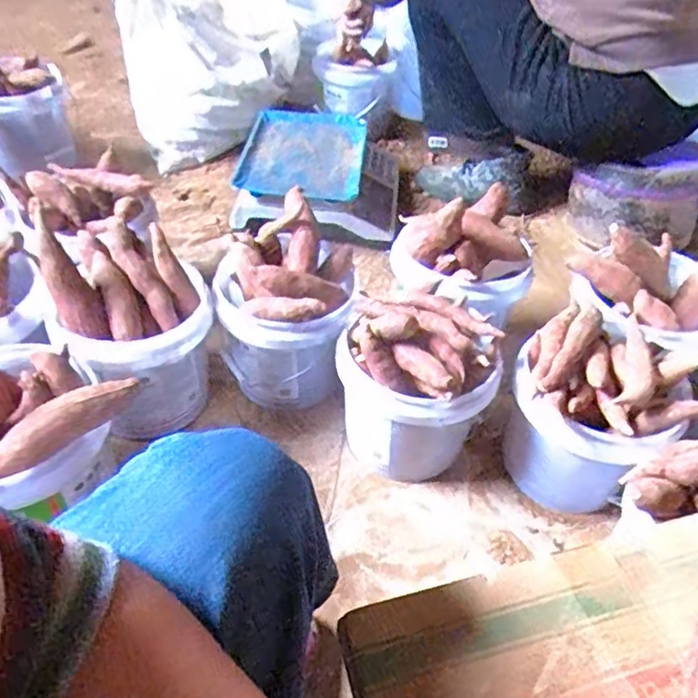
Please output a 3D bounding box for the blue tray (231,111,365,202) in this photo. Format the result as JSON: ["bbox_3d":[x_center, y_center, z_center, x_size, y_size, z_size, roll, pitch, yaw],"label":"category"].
[{"bbox_3d":[-0.096,-0.383,1.210,0.244,0.046,0.317,5,45,1],"label":"blue tray"}]

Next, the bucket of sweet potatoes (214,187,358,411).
[{"bbox_3d":[-0.096,-0.059,0.908,0.194,0.231,0.198,2,45,-2],"label":"bucket of sweet potatoes"}]

